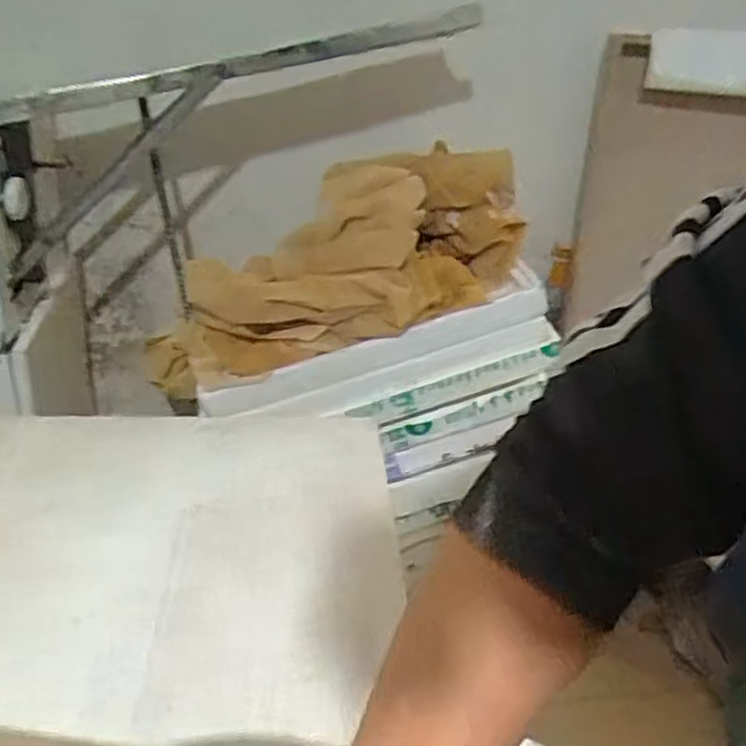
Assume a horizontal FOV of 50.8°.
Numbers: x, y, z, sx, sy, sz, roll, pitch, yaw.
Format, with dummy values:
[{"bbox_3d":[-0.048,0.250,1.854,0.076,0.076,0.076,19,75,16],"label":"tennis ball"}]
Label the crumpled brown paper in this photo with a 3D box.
[{"bbox_3d":[-0.070,-0.167,1.302,0.699,0.283,0.217,-27,31,-3],"label":"crumpled brown paper"}]

